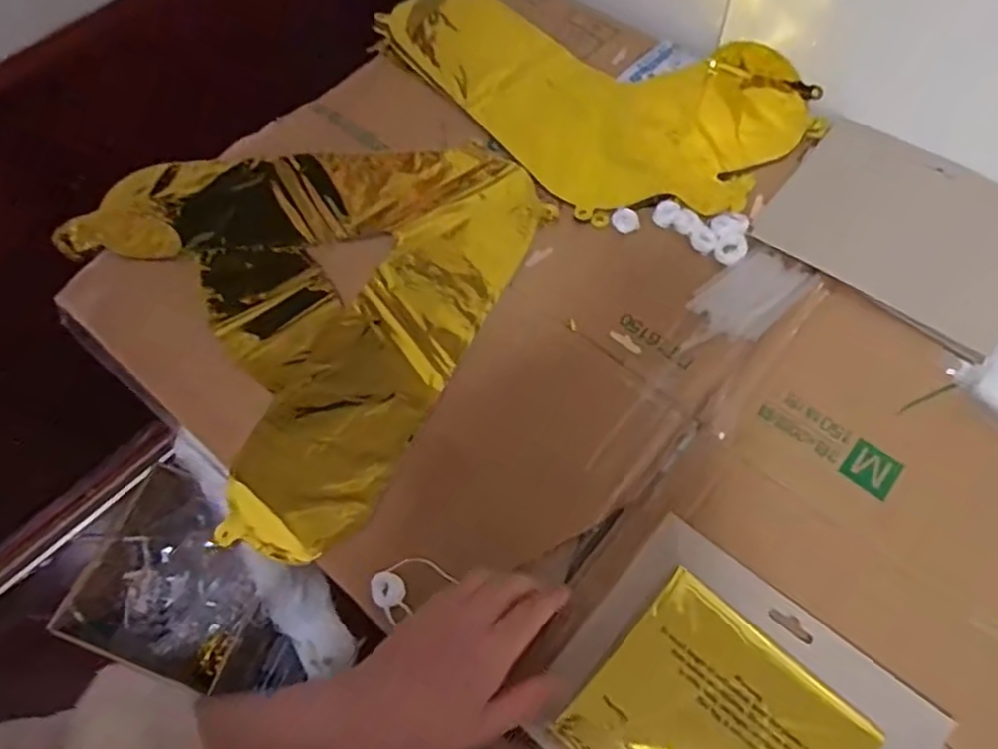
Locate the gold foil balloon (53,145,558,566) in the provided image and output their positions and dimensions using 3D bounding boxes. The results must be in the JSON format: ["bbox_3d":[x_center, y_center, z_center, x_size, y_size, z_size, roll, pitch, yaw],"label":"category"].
[{"bbox_3d":[-0.182,-0.084,0.567,0.359,0.025,0.357,27,66,16],"label":"gold foil balloon"}]

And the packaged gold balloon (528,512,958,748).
[{"bbox_3d":[0.137,0.201,0.404,0.193,0.014,0.159,38,69,20],"label":"packaged gold balloon"}]

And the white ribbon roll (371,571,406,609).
[{"bbox_3d":[-0.071,0.136,0.436,0.021,0.006,0.021,-1,62,2],"label":"white ribbon roll"}]

